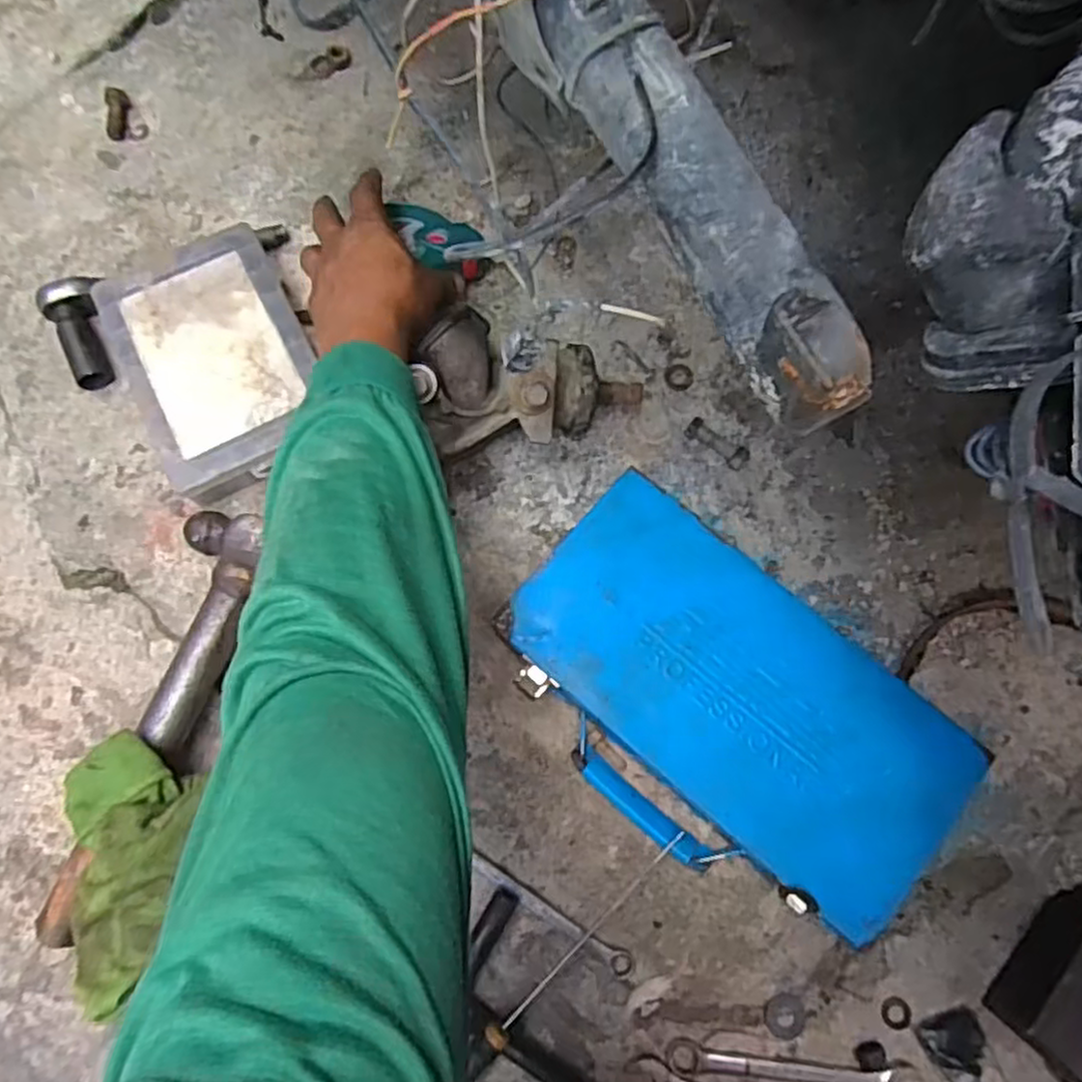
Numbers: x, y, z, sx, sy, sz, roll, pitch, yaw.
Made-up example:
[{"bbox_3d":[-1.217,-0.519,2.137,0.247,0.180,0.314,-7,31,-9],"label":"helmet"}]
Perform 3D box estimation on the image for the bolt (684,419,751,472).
[{"bbox_3d":[0.137,-0.077,0.566,0.052,0.010,0.021,36,77,12],"label":"bolt"}]

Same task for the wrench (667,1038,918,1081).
[{"bbox_3d":[0.165,0.348,0.480,0.157,0.007,0.024,7,75,3],"label":"wrench"}]

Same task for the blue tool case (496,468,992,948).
[{"bbox_3d":[0.119,0.114,0.499,0.292,0.067,0.178,40,79,11],"label":"blue tool case"}]

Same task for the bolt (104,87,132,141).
[{"bbox_3d":[-0.386,-0.388,0.665,0.017,0.016,0.049,1,86,2],"label":"bolt"}]

